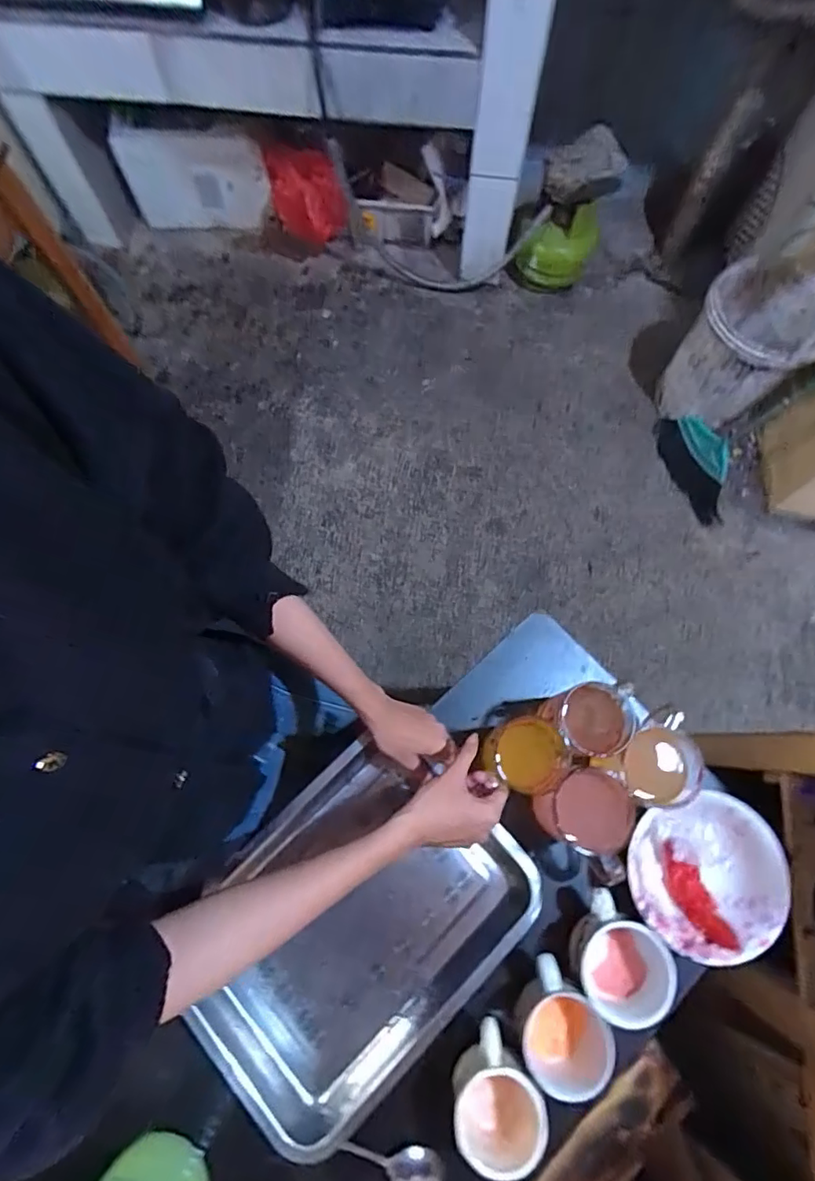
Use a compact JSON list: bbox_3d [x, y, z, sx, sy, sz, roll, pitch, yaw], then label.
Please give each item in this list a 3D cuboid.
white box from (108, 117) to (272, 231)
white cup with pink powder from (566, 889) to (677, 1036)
[{"bbox_3d":[-0.602,-1.167,1.506,0.411,0.241,0.075,3,72,1],"label":"white box"},{"bbox_3d":[0.209,0.370,0.533,0.098,0.077,0.088,37,76,11],"label":"white cup with pink powder"}]

